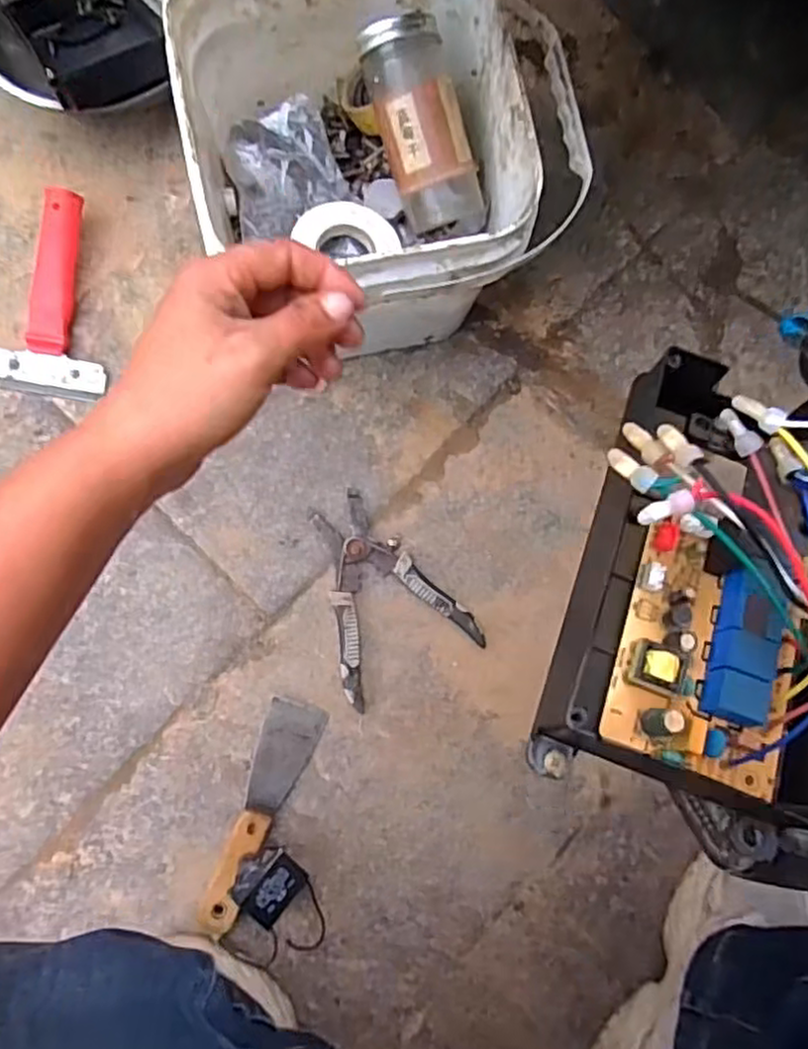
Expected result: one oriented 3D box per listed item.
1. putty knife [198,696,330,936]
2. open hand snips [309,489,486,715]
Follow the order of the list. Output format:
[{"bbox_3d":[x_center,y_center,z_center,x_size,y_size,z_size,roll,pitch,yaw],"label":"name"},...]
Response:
[{"bbox_3d":[-0.117,0.228,0.561,0.044,0.020,0.177,24,84,-2],"label":"putty knife"},{"bbox_3d":[-0.026,0.055,0.579,0.116,0.011,0.157,-31,88,-7],"label":"open hand snips"}]

